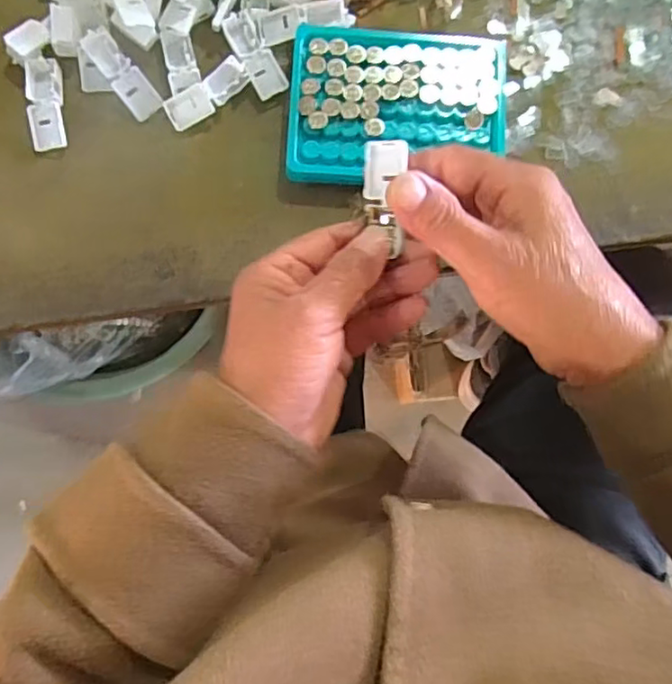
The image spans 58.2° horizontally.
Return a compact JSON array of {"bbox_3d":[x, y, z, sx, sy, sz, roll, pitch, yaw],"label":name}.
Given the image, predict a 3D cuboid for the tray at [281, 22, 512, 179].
[{"bbox_3d":[0.038,-0.141,0.369,0.129,0.022,0.092,3,84,-3],"label":"tray"}]

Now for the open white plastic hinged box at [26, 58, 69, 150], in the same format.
[{"bbox_3d":[-0.175,-0.143,0.363,0.021,0.010,0.055,-7,84,-4],"label":"open white plastic hinged box"}]

